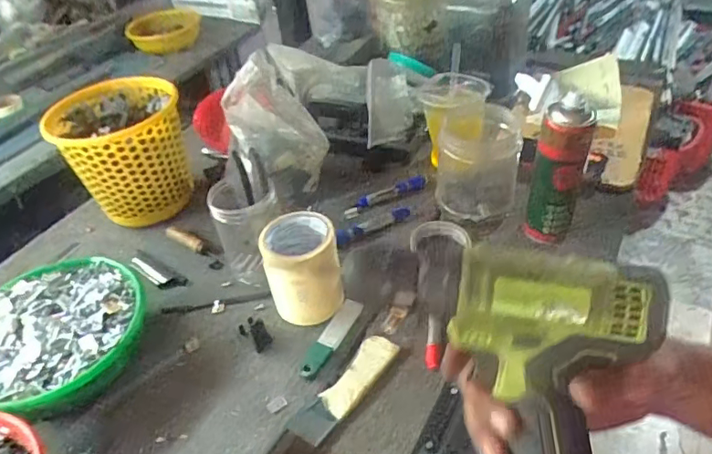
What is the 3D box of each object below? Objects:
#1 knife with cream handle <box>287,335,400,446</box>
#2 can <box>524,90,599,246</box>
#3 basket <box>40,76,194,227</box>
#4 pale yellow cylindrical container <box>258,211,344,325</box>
[{"bbox_3d":[-0.010,0.185,0.627,0.044,0.027,0.150,26,50,32],"label":"knife with cream handle"},{"bbox_3d":[0.276,-0.085,0.743,0.068,0.219,0.082,10,43,20],"label":"can"},{"bbox_3d":[-0.351,-0.101,0.852,0.183,0.201,0.151,-23,44,-18],"label":"basket"},{"bbox_3d":[-0.068,0.052,0.704,0.091,0.122,0.089,-3,41,3],"label":"pale yellow cylindrical container"}]

